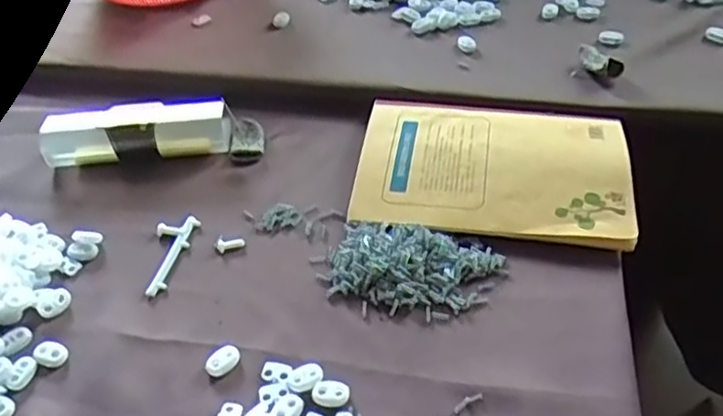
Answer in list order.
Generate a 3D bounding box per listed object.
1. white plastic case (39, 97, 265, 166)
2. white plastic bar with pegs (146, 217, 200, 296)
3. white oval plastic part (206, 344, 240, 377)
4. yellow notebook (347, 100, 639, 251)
[{"bbox_3d":[-0.177,-0.065,0.573,0.178,0.034,0.043,-3,45,2],"label":"white plastic case"},{"bbox_3d":[-0.145,0.033,0.494,0.029,0.006,0.073,6,46,11],"label":"white plastic bar with pegs"},{"bbox_3d":[-0.088,0.096,0.425,0.023,0.006,0.017,-30,50,-23],"label":"white oval plastic part"},{"bbox_3d":[0.101,-0.035,0.525,0.204,0.014,0.135,5,46,10],"label":"yellow notebook"}]

